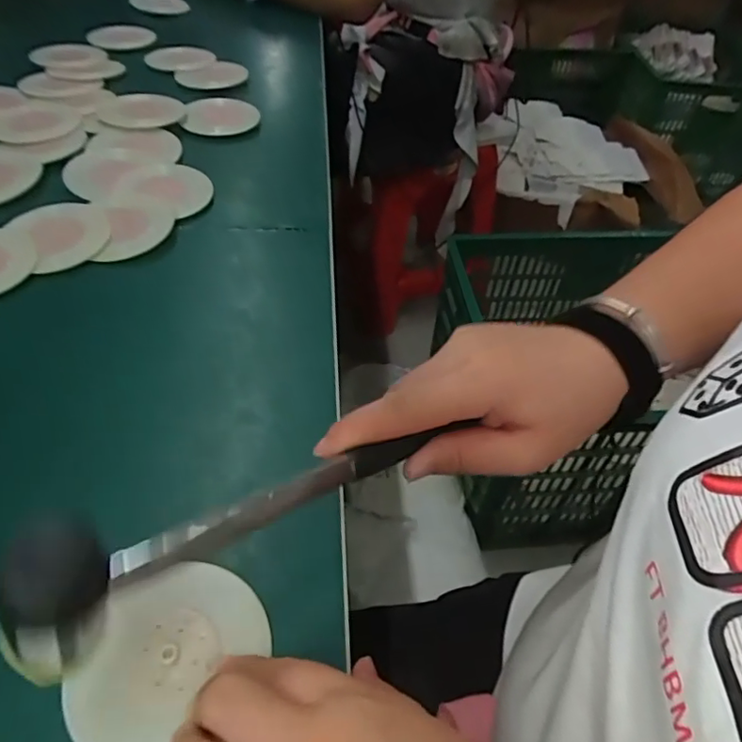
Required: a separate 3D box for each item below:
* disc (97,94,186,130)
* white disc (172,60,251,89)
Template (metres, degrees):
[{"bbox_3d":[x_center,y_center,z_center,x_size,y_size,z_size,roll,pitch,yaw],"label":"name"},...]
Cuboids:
[{"bbox_3d":[-0.248,-0.279,0.604,0.085,0.014,0.085,-10,49,-12],"label":"disc"},{"bbox_3d":[-0.202,-0.375,0.706,0.073,0.012,0.075,1,48,-2],"label":"white disc"}]

